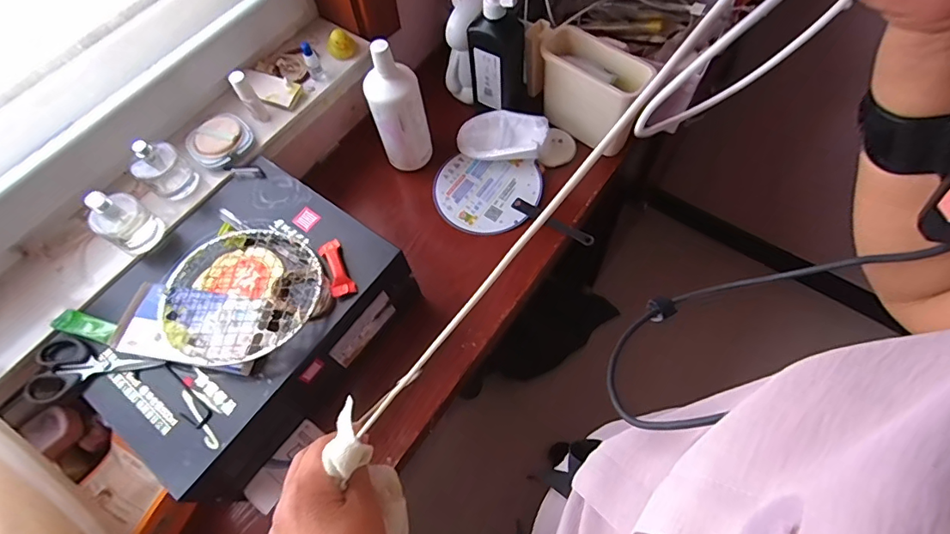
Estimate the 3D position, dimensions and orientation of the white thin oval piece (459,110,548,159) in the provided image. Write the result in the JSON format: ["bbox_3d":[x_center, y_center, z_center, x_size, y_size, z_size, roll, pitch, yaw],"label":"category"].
[{"bbox_3d":[0.038,-0.190,0.706,0.138,0.025,0.076,9,73,29],"label":"white thin oval piece"}]

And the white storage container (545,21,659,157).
[{"bbox_3d":[0.160,-0.242,0.677,0.151,0.127,0.079,40,72,20],"label":"white storage container"}]

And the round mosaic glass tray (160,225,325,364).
[{"bbox_3d":[-0.240,0.025,0.499,0.157,0.030,0.151,-1,64,2],"label":"round mosaic glass tray"}]

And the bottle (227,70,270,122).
[{"bbox_3d":[-0.283,-0.214,0.595,0.019,0.062,0.017,-34,67,-13],"label":"bottle"}]

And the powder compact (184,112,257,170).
[{"bbox_3d":[-0.320,-0.158,0.601,0.068,0.022,0.074,-1,64,2],"label":"powder compact"}]

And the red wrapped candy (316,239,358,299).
[{"bbox_3d":[-0.150,0.001,0.518,0.024,0.015,0.069,-24,65,-9],"label":"red wrapped candy"}]

